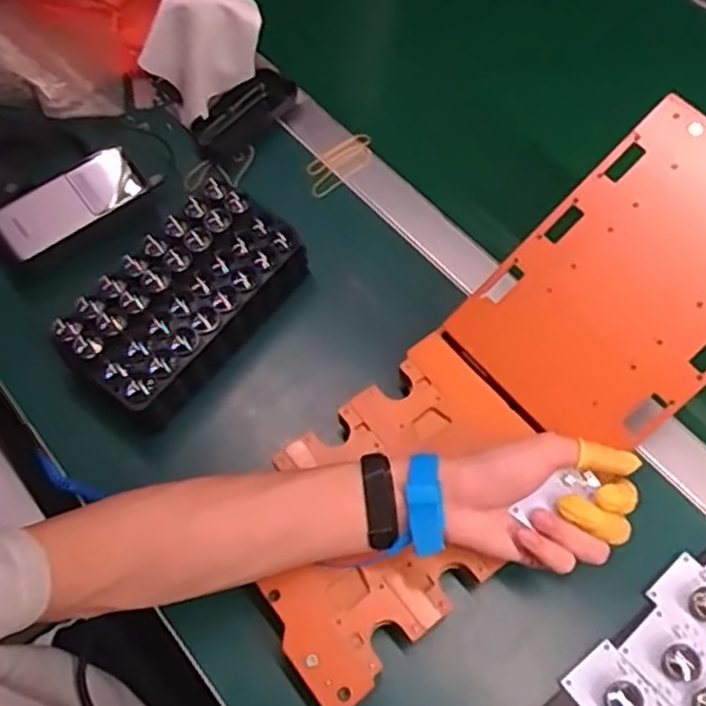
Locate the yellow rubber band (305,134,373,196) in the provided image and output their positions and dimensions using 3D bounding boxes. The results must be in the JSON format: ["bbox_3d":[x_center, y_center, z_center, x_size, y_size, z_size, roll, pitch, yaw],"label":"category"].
[{"bbox_3d":[-0.016,-0.187,0.709,0.041,0.012,0.087,40,71,18],"label":"yellow rubber band"}]

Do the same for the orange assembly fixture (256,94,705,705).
[{"bbox_3d":[0.117,0.032,0.520,0.466,0.066,0.177,-45,69,-2],"label":"orange assembly fixture"}]

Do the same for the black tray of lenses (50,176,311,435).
[{"bbox_3d":[-0.133,-0.040,0.590,0.105,0.064,0.198,36,70,17],"label":"black tray of lenses"}]

